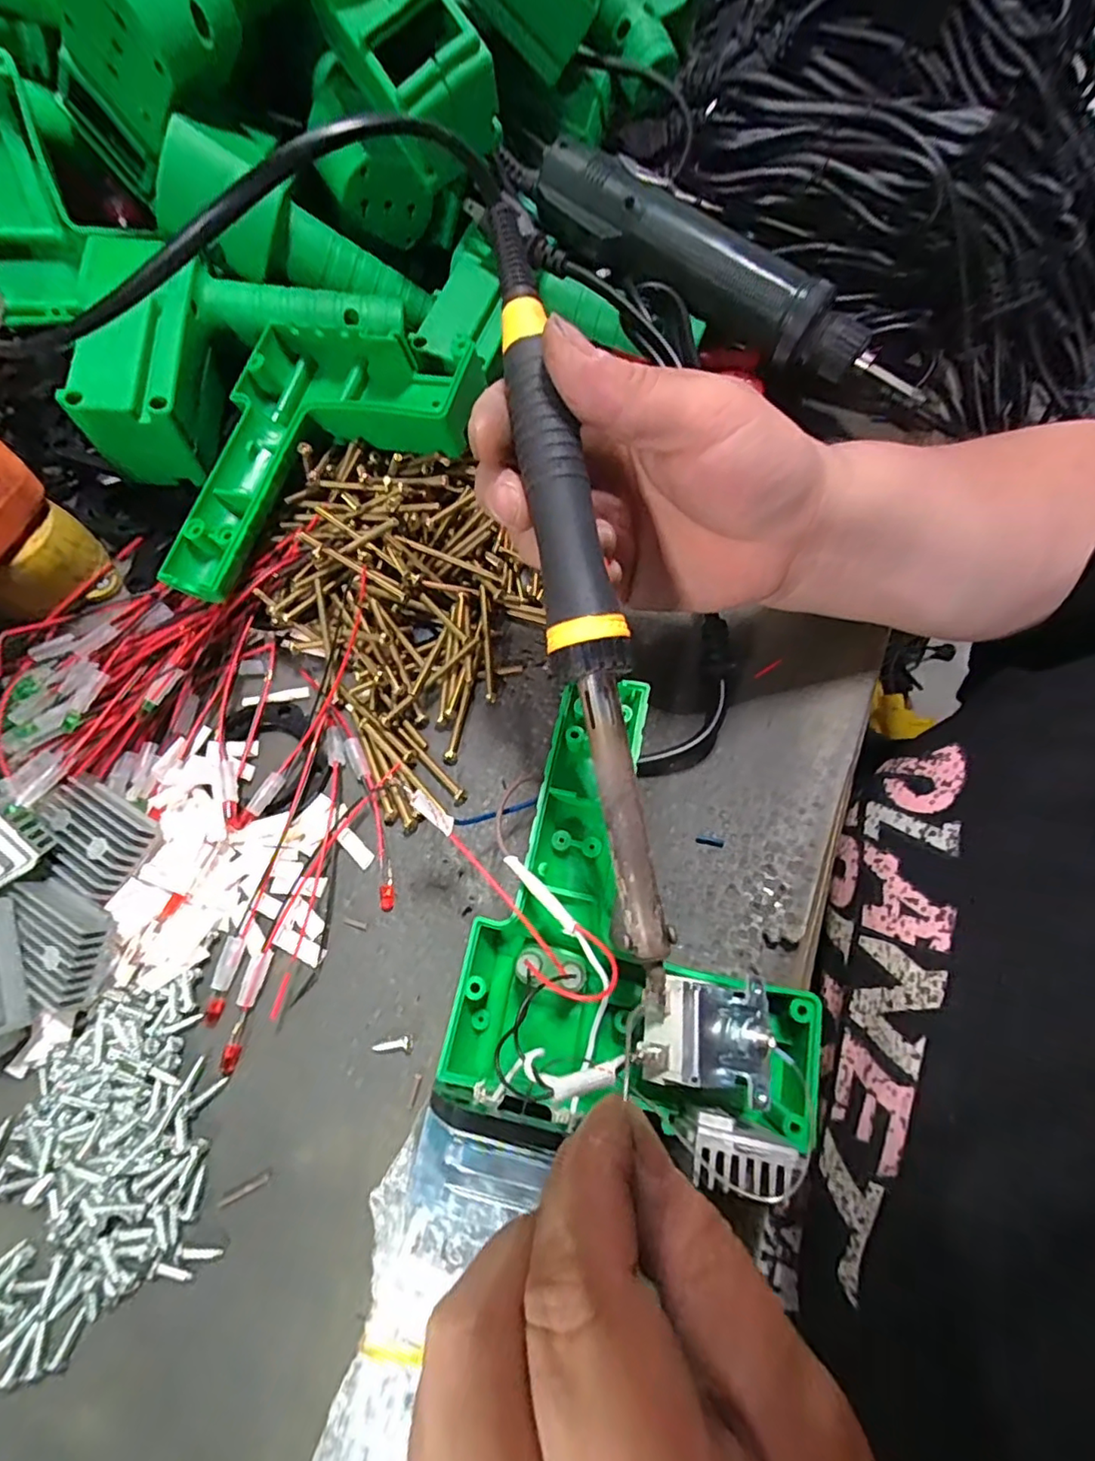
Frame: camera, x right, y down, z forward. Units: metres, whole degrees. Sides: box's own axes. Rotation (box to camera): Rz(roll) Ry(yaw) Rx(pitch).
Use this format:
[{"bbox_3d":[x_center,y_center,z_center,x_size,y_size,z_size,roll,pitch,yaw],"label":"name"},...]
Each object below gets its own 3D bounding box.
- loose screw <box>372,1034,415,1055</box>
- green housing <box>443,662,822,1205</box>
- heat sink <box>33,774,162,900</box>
[{"bbox_3d":[-0.055,0.113,0.207,0.014,0.004,0.006,-4,66,-3],"label":"loose screw"},{"bbox_3d":[0.040,0.057,0.201,0.118,0.052,0.148,14,67,4],"label":"green housing"},{"bbox_3d":[-0.181,0.040,0.226,0.048,0.009,0.034,27,68,10],"label":"heat sink"}]

